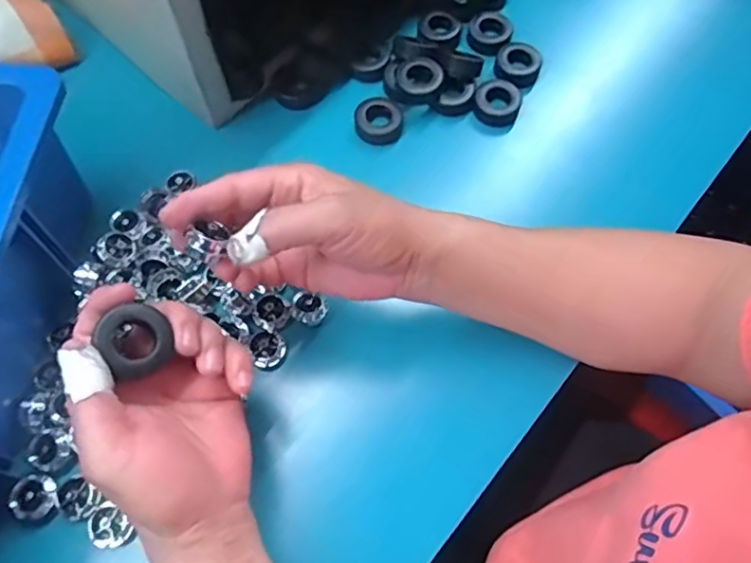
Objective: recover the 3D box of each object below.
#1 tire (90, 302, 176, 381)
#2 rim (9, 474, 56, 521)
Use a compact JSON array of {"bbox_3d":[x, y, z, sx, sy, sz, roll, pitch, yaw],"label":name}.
[{"bbox_3d":[-0.121,0.030,0.301,0.030,0.013,0.032,-17,85,-35],"label":"tire"},{"bbox_3d":[-0.202,0.126,0.352,0.023,0.014,0.024,0,90,-37],"label":"rim"}]

